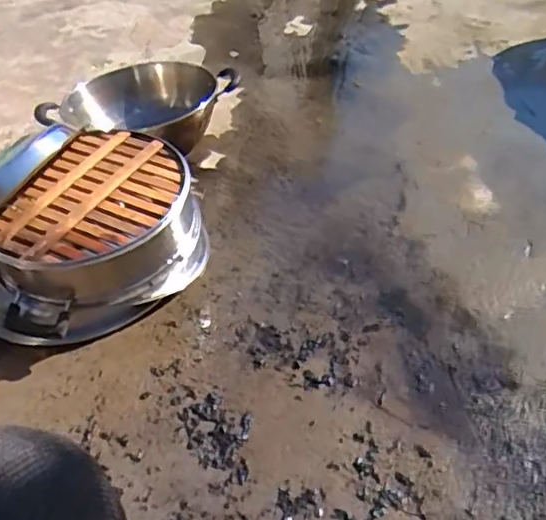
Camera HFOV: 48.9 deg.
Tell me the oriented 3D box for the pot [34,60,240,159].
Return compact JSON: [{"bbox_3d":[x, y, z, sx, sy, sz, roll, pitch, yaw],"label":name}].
[{"bbox_3d":[-0.289,-0.321,1.344,0.330,0.134,0.287,14,46,16],"label":"pot"}]

